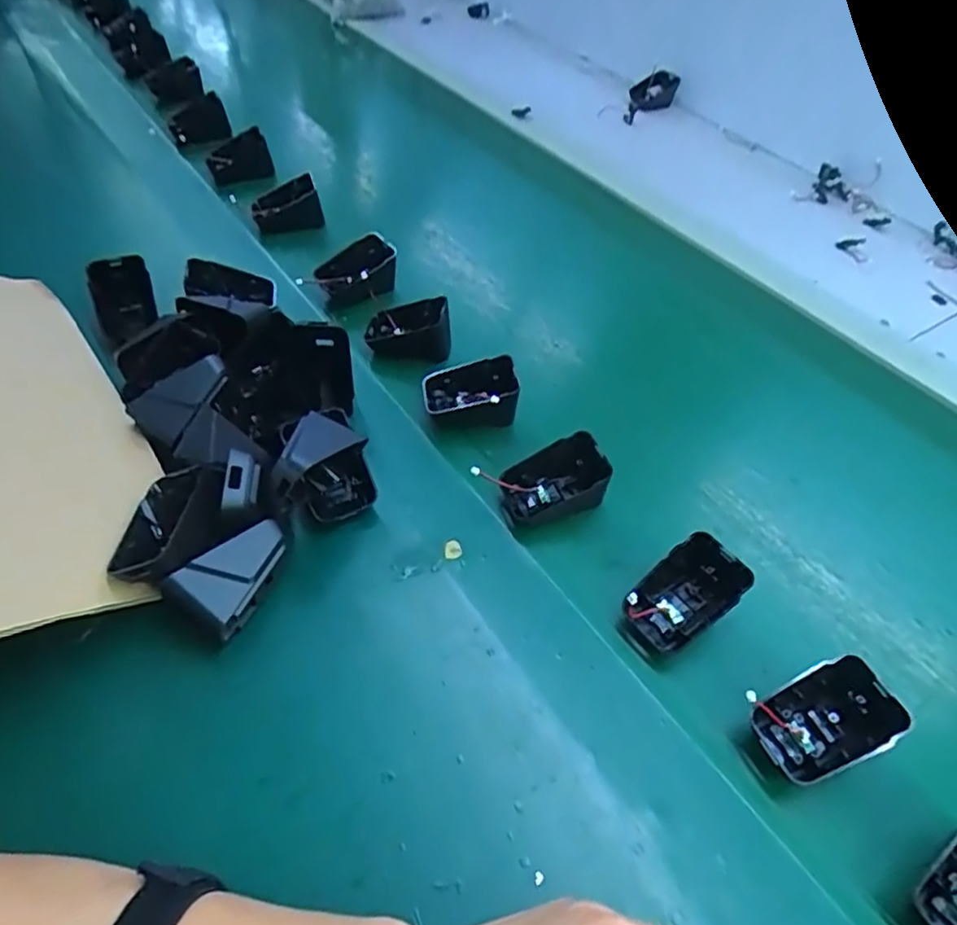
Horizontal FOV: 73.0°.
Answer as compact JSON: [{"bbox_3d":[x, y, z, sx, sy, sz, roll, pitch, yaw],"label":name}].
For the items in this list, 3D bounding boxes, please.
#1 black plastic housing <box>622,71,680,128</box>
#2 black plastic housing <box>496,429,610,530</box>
[{"bbox_3d":[0.235,-0.514,0.921,0.049,0.024,0.116,38,74,27],"label":"black plastic housing"},{"bbox_3d":[0.051,0.014,0.423,0.069,0.037,0.052,-12,52,-16],"label":"black plastic housing"}]

